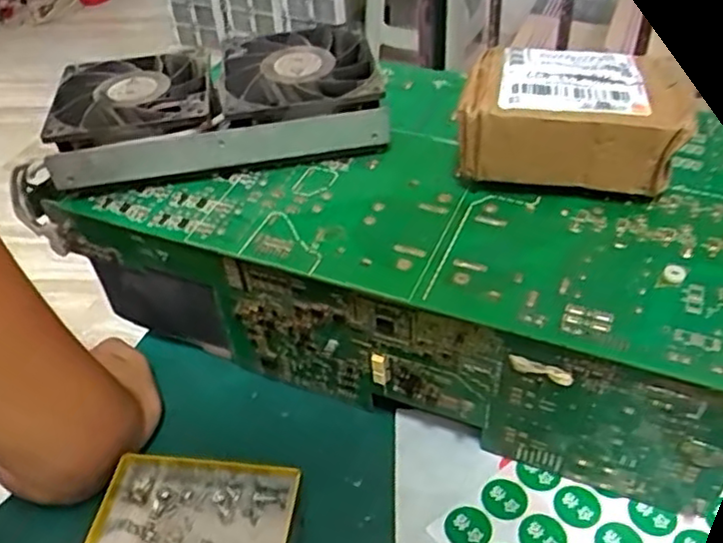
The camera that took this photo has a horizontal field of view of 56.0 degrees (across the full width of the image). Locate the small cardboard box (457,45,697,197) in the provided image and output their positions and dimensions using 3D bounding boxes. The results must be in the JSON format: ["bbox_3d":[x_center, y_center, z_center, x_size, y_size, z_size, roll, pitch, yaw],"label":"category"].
[{"bbox_3d":[0.112,-0.083,0.371,0.109,0.055,0.077,6,46,11],"label":"small cardboard box"}]

